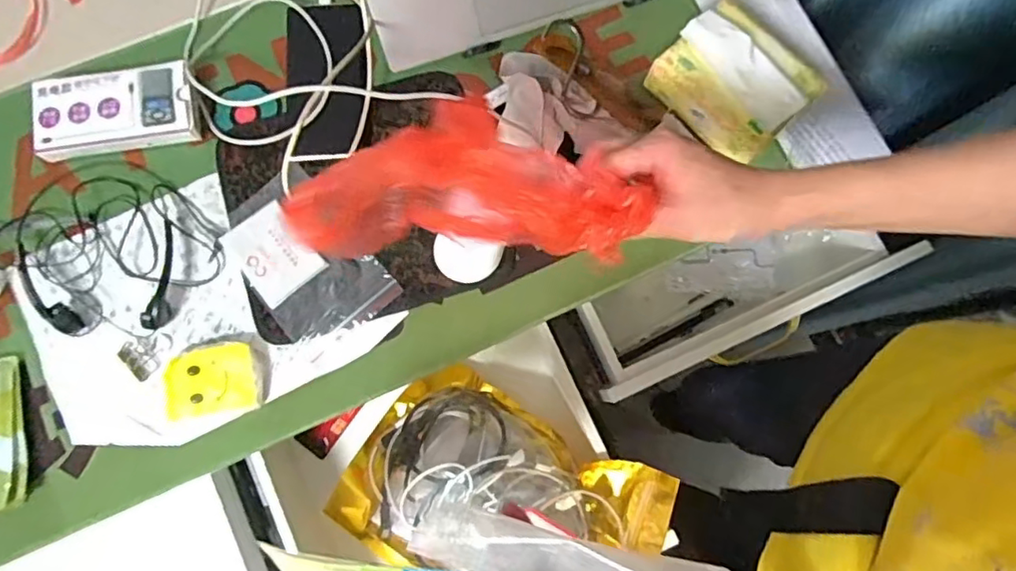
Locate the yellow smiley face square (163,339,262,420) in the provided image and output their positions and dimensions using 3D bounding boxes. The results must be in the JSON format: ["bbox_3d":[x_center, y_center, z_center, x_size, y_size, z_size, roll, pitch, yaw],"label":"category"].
[{"bbox_3d":[-0.243,0.076,0.501,0.074,0.019,0.058,-7,79,-2],"label":"yellow smiley face square"}]

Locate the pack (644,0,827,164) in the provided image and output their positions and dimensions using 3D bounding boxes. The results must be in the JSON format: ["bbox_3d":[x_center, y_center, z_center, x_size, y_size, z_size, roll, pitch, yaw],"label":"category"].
[{"bbox_3d":[0.199,-0.179,0.530,0.094,0.063,0.122,-43,83,-8],"label":"pack"}]

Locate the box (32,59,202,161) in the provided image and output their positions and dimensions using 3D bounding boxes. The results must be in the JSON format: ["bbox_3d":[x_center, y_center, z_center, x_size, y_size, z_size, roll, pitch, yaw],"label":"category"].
[{"bbox_3d":[-0.348,-0.157,0.540,0.135,0.027,0.072,-10,79,-3],"label":"box"}]

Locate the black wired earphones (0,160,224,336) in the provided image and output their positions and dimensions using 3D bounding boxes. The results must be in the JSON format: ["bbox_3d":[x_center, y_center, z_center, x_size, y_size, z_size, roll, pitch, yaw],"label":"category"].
[{"bbox_3d":[-0.344,-0.035,0.519,0.166,0.022,0.145,40,81,6],"label":"black wired earphones"}]

